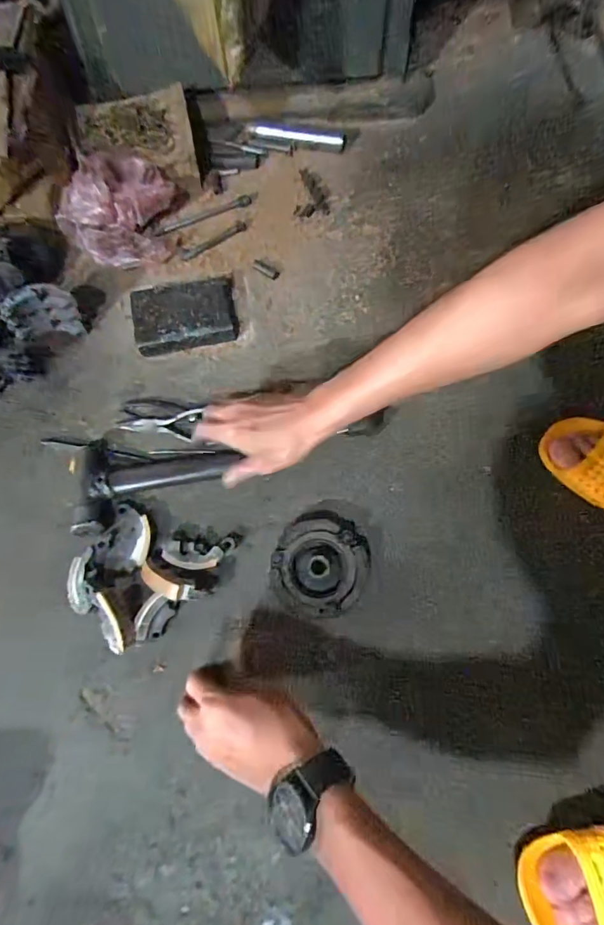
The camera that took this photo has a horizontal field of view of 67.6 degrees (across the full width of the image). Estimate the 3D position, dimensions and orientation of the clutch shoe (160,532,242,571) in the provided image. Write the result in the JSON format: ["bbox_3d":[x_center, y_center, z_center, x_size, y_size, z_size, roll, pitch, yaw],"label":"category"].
[{"bbox_3d":[-0.105,0.096,0.481,0.078,0.019,0.034,-9,68,-5],"label":"clutch shoe"}]

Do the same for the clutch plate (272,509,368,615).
[{"bbox_3d":[0.020,0.106,0.478,0.094,0.026,0.101,0,67,-1],"label":"clutch plate"}]

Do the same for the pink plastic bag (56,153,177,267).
[{"bbox_3d":[-0.256,-0.352,0.629,0.162,0.084,0.140,-22,70,-10],"label":"pink plastic bag"}]

